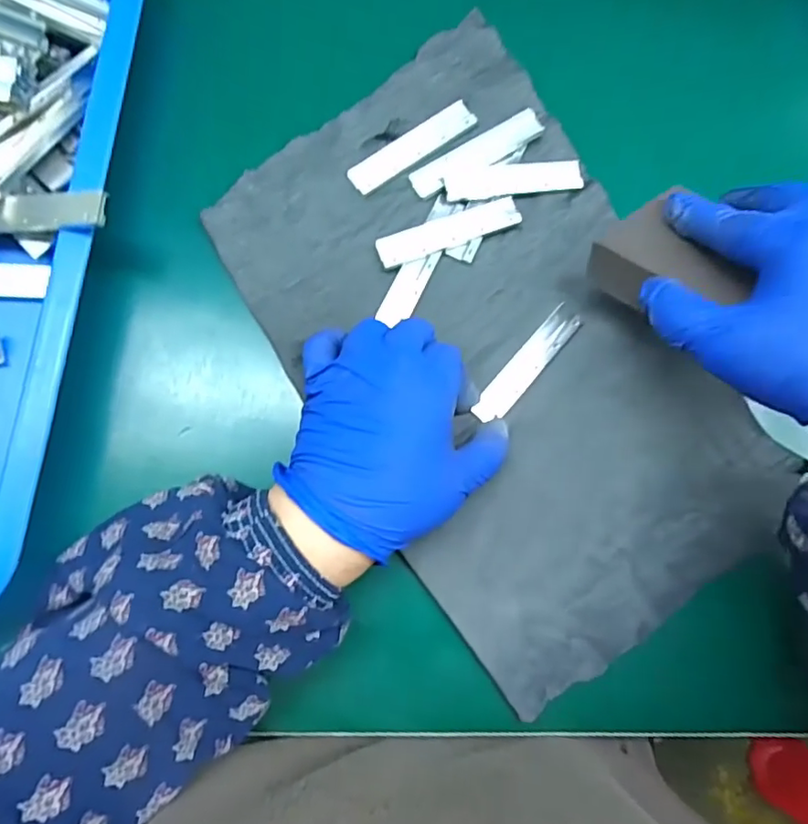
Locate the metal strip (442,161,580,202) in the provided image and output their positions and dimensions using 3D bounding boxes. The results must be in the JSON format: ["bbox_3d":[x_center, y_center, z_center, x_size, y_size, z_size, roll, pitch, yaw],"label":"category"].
[{"bbox_3d":[0.064,-0.134,0.327,0.079,0.004,0.019,-8,82,-6],"label":"metal strip"}]

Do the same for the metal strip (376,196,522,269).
[{"bbox_3d":[0.025,-0.101,0.319,0.082,0.008,0.017,-20,84,-8],"label":"metal strip"}]

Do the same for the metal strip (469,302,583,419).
[{"bbox_3d":[0.068,-0.026,0.313,0.018,0.004,0.079,43,80,2],"label":"metal strip"}]

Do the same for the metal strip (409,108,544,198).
[{"bbox_3d":[0.042,-0.148,0.327,0.083,0.005,0.017,-31,85,-9],"label":"metal strip"}]

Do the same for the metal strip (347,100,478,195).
[{"bbox_3d":[0.005,-0.152,0.325,0.082,0.004,0.017,-36,86,-9],"label":"metal strip"}]

